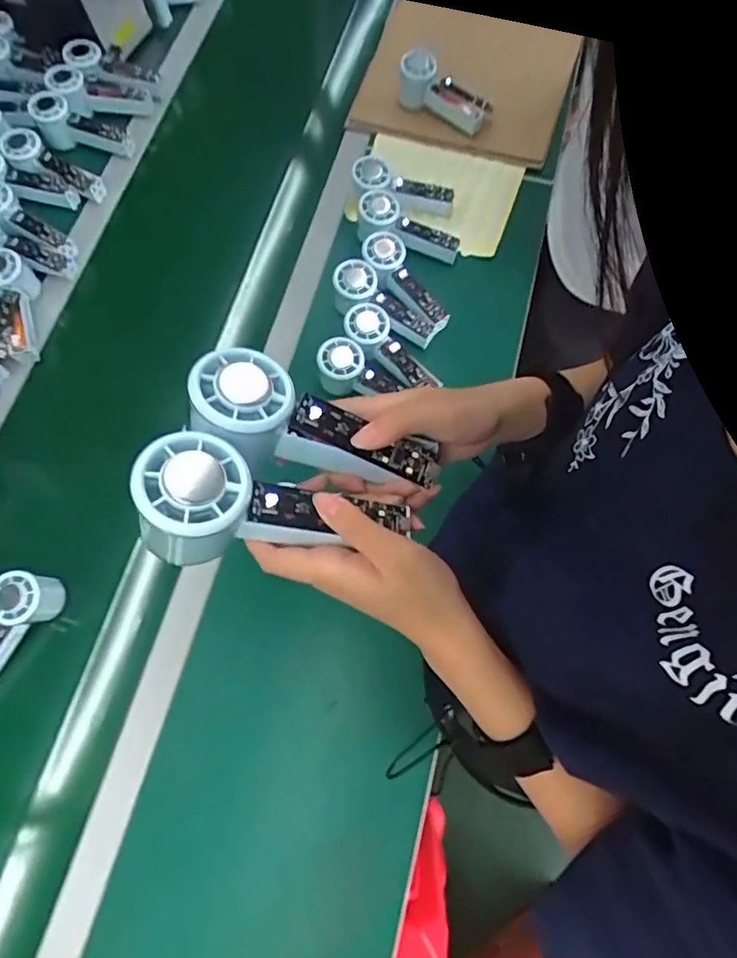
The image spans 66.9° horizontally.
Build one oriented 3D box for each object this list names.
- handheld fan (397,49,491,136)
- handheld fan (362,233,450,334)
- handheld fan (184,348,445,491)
[{"bbox_3d":[0.119,-0.625,0.916,0.164,0.064,0.068,42,76,13],"label":"handheld fan"},{"bbox_3d":[0.049,-0.271,0.768,0.065,0.041,0.157,-29,73,-9],"label":"handheld fan"},{"bbox_3d":[-0.031,-0.029,0.332,0.146,0.032,0.057,20,70,-19],"label":"handheld fan"}]

